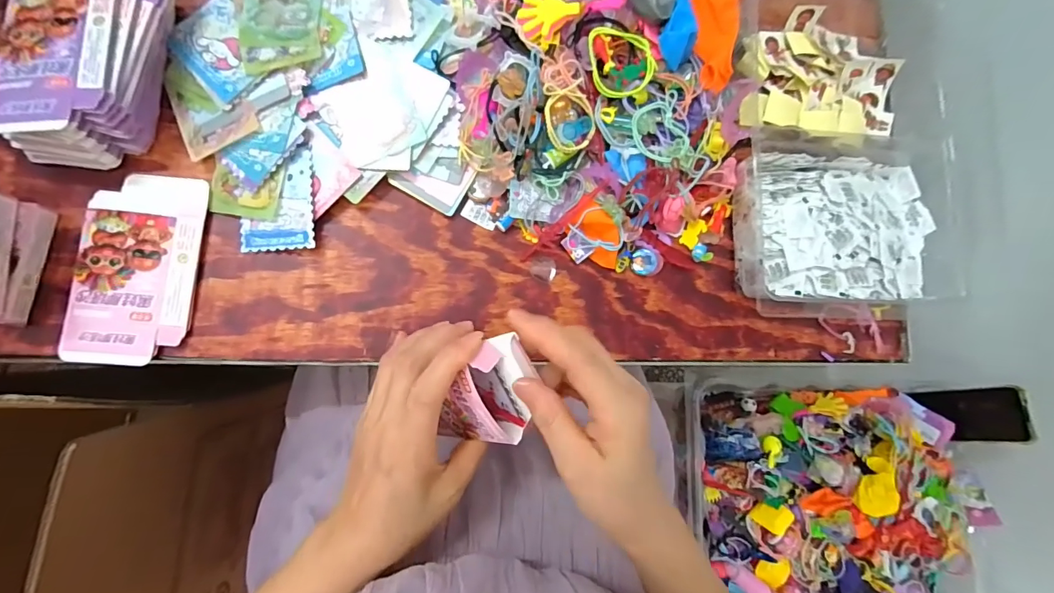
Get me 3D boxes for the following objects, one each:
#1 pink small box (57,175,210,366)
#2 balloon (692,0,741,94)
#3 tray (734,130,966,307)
[{"bbox_3d":[-0.309,-0.023,0.363,0.084,0.008,0.151,5,83,-11],"label":"pink small box"},{"bbox_3d":[0.166,-0.223,0.398,0.045,0.022,0.086,-9,91,-7],"label":"balloon"},{"bbox_3d":[0.301,-0.077,0.431,0.214,0.040,0.177,0,90,-7],"label":"tray"}]

